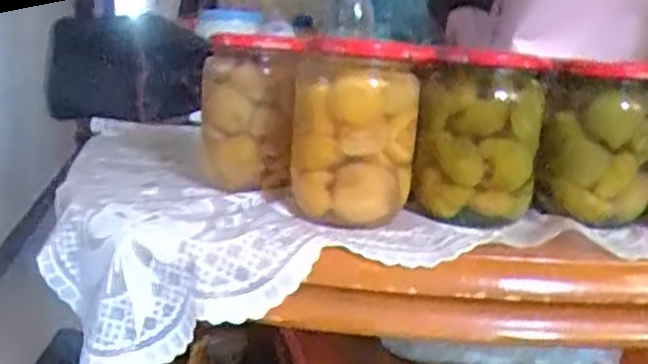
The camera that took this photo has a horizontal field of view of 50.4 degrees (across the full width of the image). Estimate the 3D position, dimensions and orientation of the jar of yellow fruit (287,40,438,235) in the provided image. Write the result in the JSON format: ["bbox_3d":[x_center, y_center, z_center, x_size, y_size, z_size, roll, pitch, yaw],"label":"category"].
[{"bbox_3d":[0.021,-0.033,0.454,0.079,0.114,0.087,4,12,-1],"label":"jar of yellow fruit"}]

